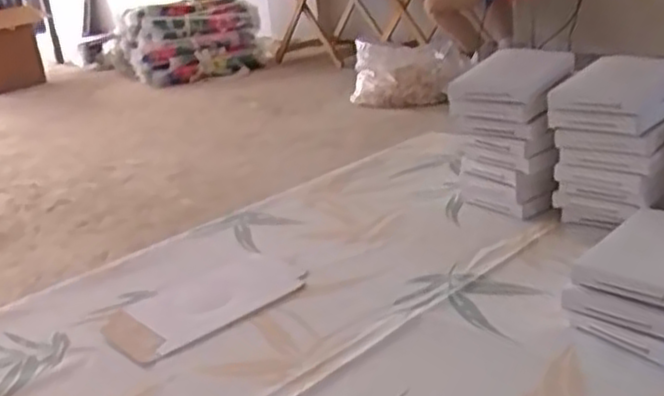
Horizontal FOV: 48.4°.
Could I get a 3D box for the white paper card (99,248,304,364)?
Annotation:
[{"bbox_3d":[-0.117,0.092,0.669,0.182,0.007,0.115,-23,25,-39],"label":"white paper card"}]

